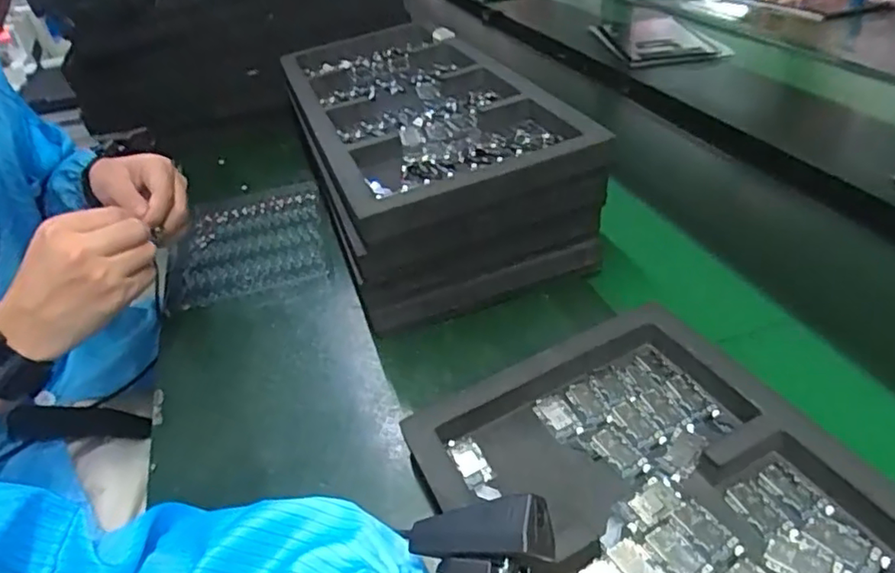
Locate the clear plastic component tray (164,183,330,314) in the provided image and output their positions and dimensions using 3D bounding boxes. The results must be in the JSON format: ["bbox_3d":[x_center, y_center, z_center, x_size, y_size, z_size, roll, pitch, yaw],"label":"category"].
[{"bbox_3d":[-0.224,-0.049,0.656,0.167,0.017,0.206,-13,37,-8],"label":"clear plastic component tray"}]

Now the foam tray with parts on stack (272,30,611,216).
[{"bbox_3d":[-0.052,-0.211,0.638,0.211,0.031,0.486,-17,38,-13],"label":"foam tray with parts on stack"}]

